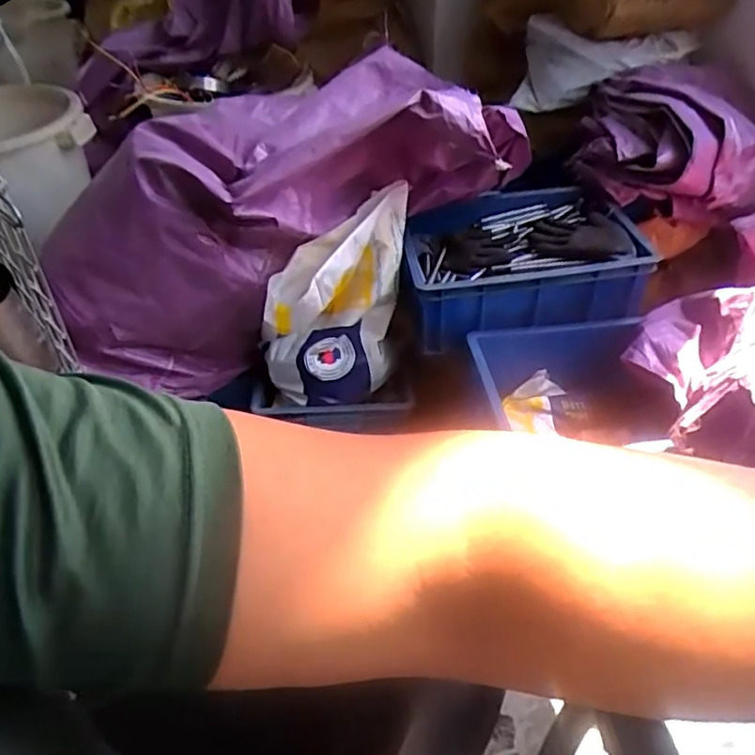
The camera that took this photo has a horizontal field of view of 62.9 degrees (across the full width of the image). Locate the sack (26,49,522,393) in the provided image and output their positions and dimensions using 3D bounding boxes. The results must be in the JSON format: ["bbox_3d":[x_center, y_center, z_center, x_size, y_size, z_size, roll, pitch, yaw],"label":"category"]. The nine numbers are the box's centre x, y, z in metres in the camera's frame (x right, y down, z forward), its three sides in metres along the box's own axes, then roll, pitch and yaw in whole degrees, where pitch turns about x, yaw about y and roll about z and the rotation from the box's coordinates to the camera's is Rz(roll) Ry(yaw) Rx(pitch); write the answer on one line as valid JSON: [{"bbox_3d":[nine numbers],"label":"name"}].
[{"bbox_3d":[-0.148,-0.311,1.022,0.784,0.277,0.320,-20,44,-2],"label":"sack"}]

